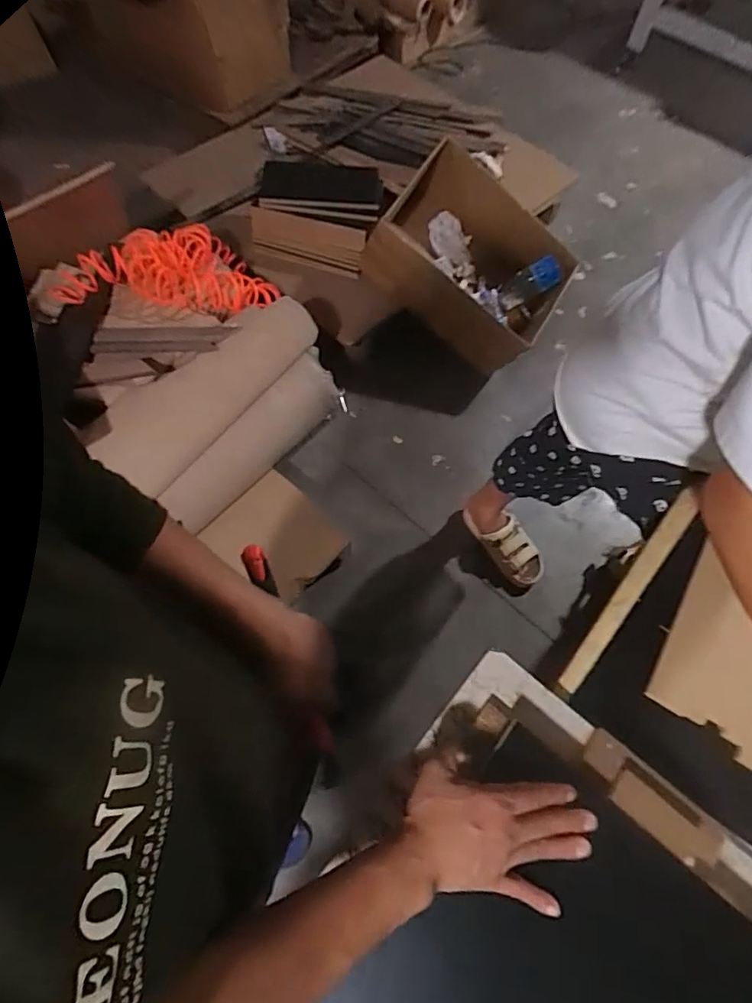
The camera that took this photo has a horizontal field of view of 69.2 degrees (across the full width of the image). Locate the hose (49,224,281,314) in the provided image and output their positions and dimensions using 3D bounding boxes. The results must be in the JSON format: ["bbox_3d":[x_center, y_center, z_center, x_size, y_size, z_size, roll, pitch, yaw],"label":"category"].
[{"bbox_3d":[-0.538,-0.612,1.423,0.515,0.128,0.279,-6,64,-21],"label":"hose"}]

